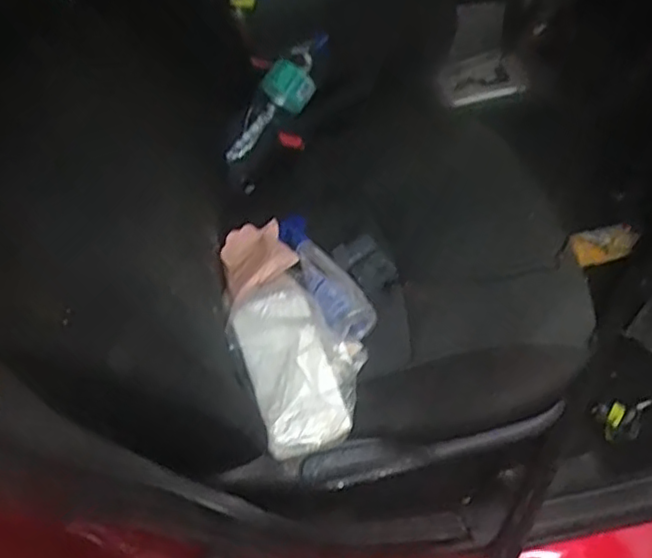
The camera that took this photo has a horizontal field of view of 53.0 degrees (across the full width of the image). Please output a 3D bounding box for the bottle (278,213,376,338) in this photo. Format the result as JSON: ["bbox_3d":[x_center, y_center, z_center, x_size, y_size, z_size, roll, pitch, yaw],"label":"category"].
[{"bbox_3d":[-0.007,-0.005,0.939,0.068,0.056,0.243,-23,41,-11],"label":"bottle"}]

